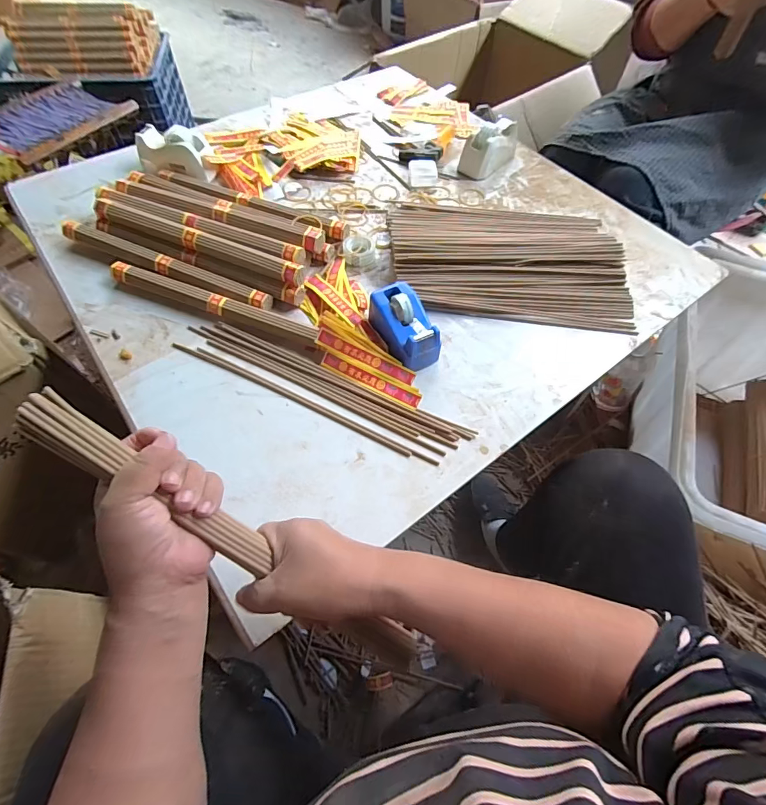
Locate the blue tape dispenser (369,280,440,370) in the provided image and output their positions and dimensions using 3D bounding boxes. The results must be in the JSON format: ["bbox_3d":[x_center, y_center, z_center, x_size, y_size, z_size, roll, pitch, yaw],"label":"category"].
[{"bbox_3d":[0.027,-0.093,0.509,0.058,0.047,0.103,-24,63,-16],"label":"blue tape dispenser"}]

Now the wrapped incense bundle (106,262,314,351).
[{"bbox_3d":[-0.213,-0.127,0.535,0.287,0.023,0.032,19,60,8],"label":"wrapped incense bundle"}]

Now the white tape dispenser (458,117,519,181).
[{"bbox_3d":[0.185,-0.439,0.723,0.054,0.061,0.119,38,65,19],"label":"white tape dispenser"}]

